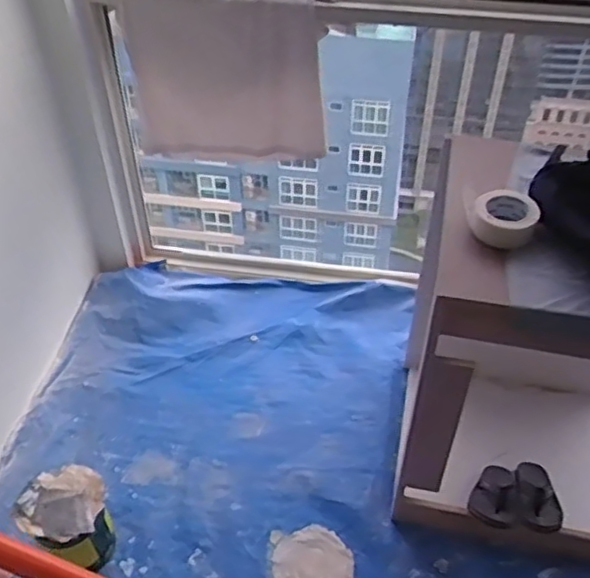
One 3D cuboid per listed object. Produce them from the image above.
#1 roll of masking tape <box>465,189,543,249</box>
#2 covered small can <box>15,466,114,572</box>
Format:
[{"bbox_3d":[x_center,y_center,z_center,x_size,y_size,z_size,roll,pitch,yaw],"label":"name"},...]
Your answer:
[{"bbox_3d":[0.374,-0.127,1.222,0.120,0.046,0.119,0,45,0],"label":"roll of masking tape"},{"bbox_3d":[-0.494,0.519,1.505,0.176,0.220,0.184,0,45,0],"label":"covered small can"}]

